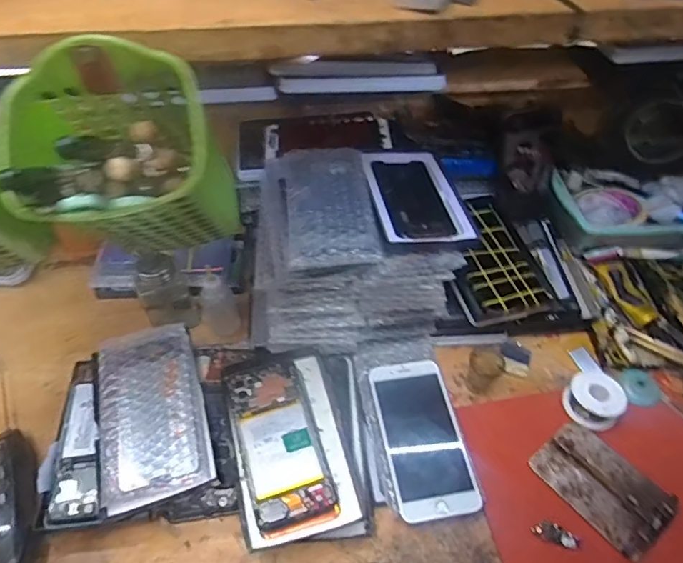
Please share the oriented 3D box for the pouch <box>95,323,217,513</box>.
[{"bbox_3d":[-0.188,0.123,0.511,0.098,0.023,0.179,-14,51,-12],"label":"pouch"}]

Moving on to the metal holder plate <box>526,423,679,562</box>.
[{"bbox_3d":[0.251,0.193,0.496,0.075,0.020,0.114,-31,56,-25],"label":"metal holder plate"}]

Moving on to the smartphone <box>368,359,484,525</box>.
[{"bbox_3d":[0.079,0.151,0.514,0.075,0.015,0.161,-8,50,-8],"label":"smartphone"}]

